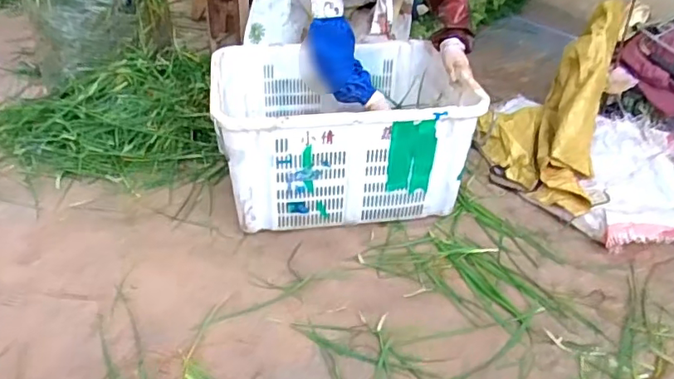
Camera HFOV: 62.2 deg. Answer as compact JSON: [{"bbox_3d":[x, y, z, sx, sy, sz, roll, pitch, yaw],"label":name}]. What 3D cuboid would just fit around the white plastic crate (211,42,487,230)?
[{"bbox_3d":[0.016,-0.167,1.636,0.685,0.362,0.501,-6,35,-10],"label":"white plastic crate"}]

